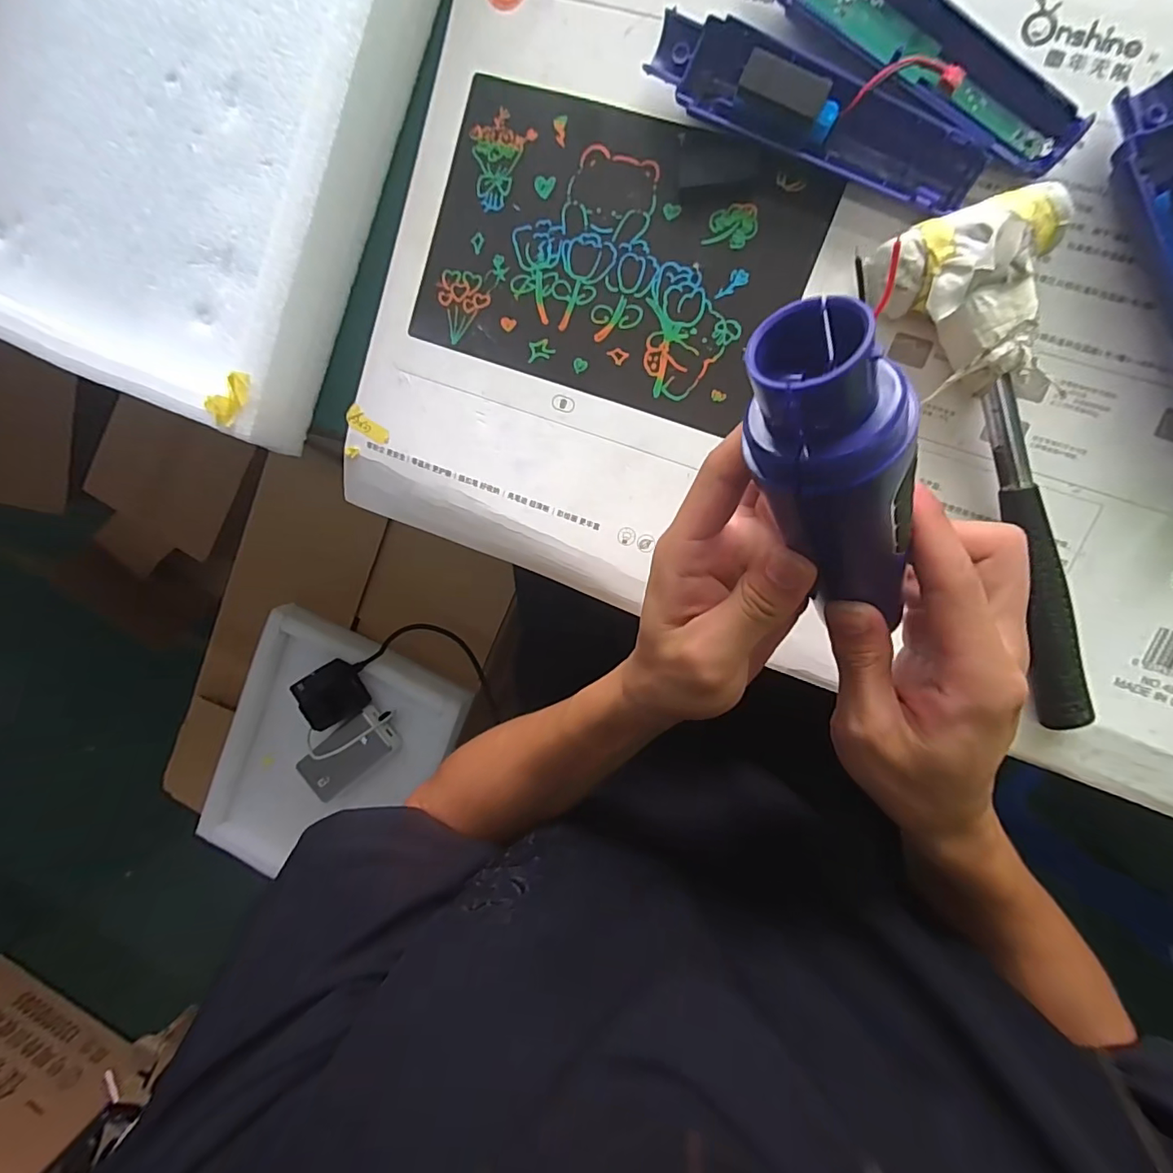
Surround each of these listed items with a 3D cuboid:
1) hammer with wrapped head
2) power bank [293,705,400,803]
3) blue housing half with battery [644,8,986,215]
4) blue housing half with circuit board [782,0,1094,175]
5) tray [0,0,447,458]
[{"bbox_3d":[0.209,-0.051,0.252,0.074,0.035,0.257,-16,94,10],"label":"hammer with wrapped head"},{"bbox_3d":[-0.316,0.221,0.671,0.149,0.020,0.070,-40,90,11],"label":"power bank"},{"bbox_3d":[0.111,-0.232,0.253,0.167,0.029,0.036,26,100,5],"label":"blue housing half with battery"},{"bbox_3d":[0.155,-0.255,0.243,0.170,0.020,0.039,39,101,3],"label":"blue housing half with circuit board"},{"bbox_3d":[-0.259,-0.293,0.285,0.304,0.051,0.335,23,100,6],"label":"tray"}]

